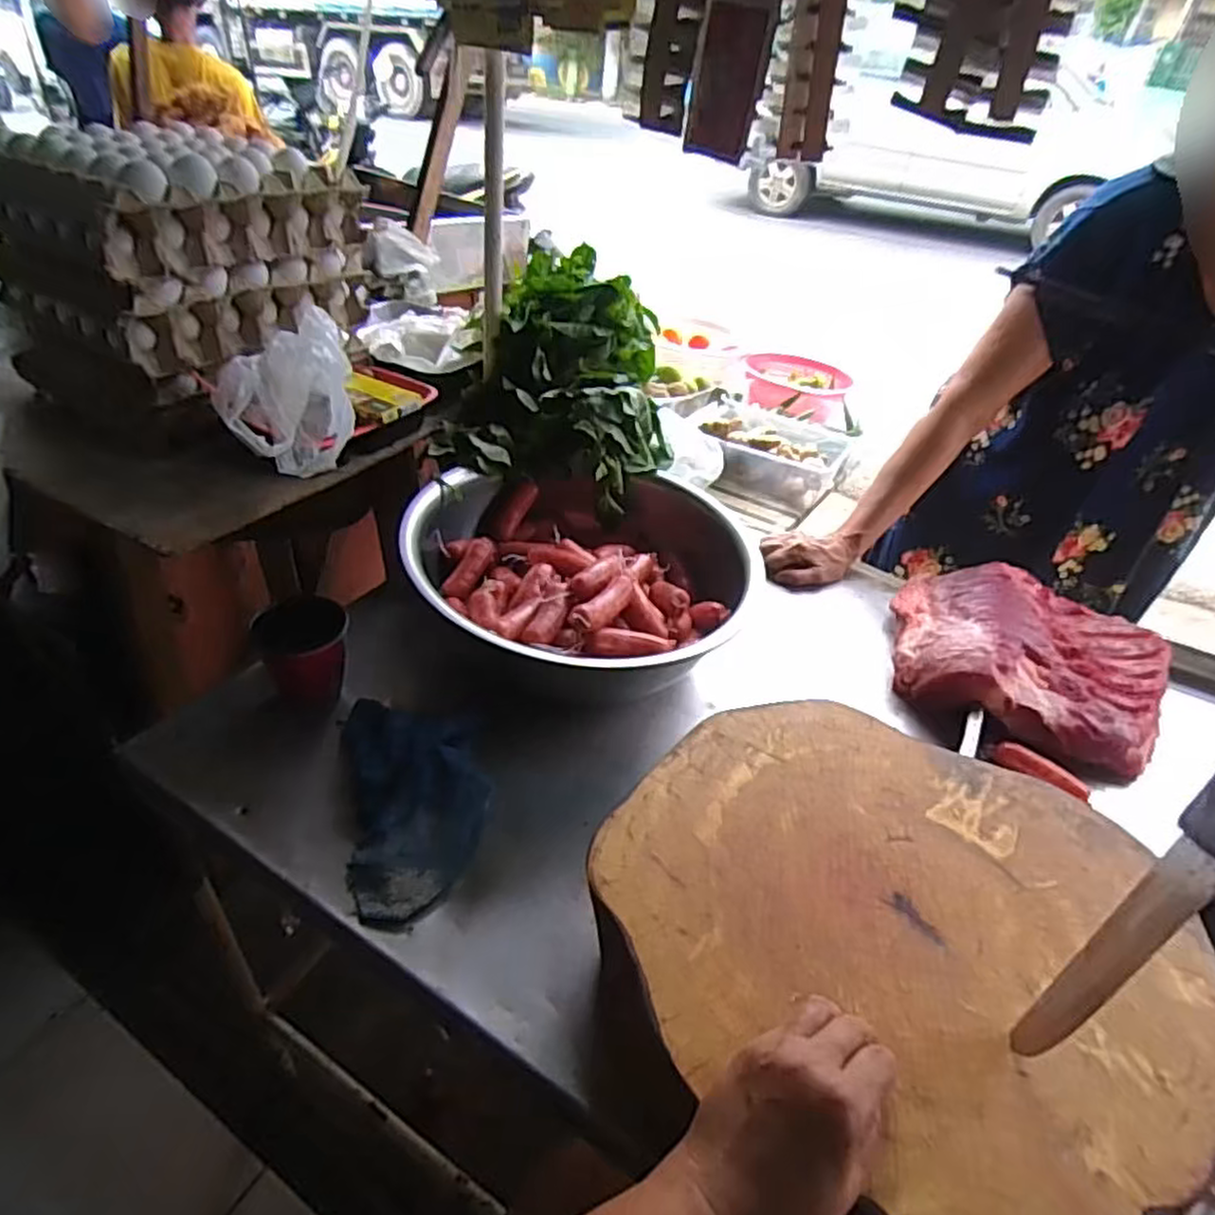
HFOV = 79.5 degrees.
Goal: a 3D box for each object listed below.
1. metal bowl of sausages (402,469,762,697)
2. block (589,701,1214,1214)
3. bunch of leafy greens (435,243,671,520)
[{"bbox_3d":[-0.031,-0.034,0.811,0.350,0.132,0.325,4,39,-3],"label":"metal bowl of sausages"},{"bbox_3d":[0.197,0.243,0.526,0.393,0.078,0.370,27,43,22],"label":"block"},{"bbox_3d":[-0.042,-0.283,0.921,0.240,0.205,0.320,19,41,15],"label":"bunch of leafy greens"}]

